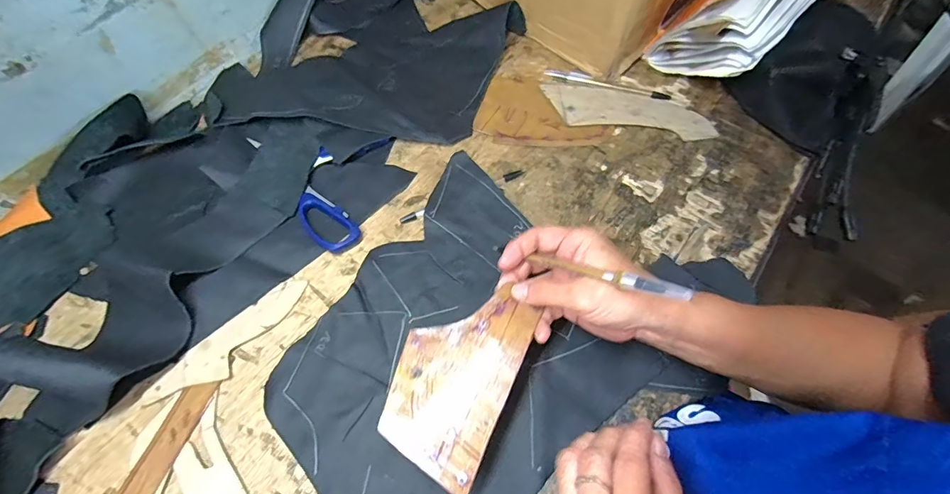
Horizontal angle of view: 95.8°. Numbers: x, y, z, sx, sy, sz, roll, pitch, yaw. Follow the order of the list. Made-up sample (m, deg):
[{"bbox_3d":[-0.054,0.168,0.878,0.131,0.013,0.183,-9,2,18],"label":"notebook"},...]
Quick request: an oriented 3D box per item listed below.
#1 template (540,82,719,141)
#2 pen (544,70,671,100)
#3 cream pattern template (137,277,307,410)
[{"bbox_3d":[0.175,-0.158,0.497,0.190,0.005,0.059,12,62,6],"label":"template"},{"bbox_3d":[0.158,-0.197,0.514,0.148,0.006,0.016,16,63,9],"label":"pen"},{"bbox_3d":[-0.210,0.084,0.372,0.151,0.004,0.040,-40,69,-19],"label":"cream pattern template"}]

